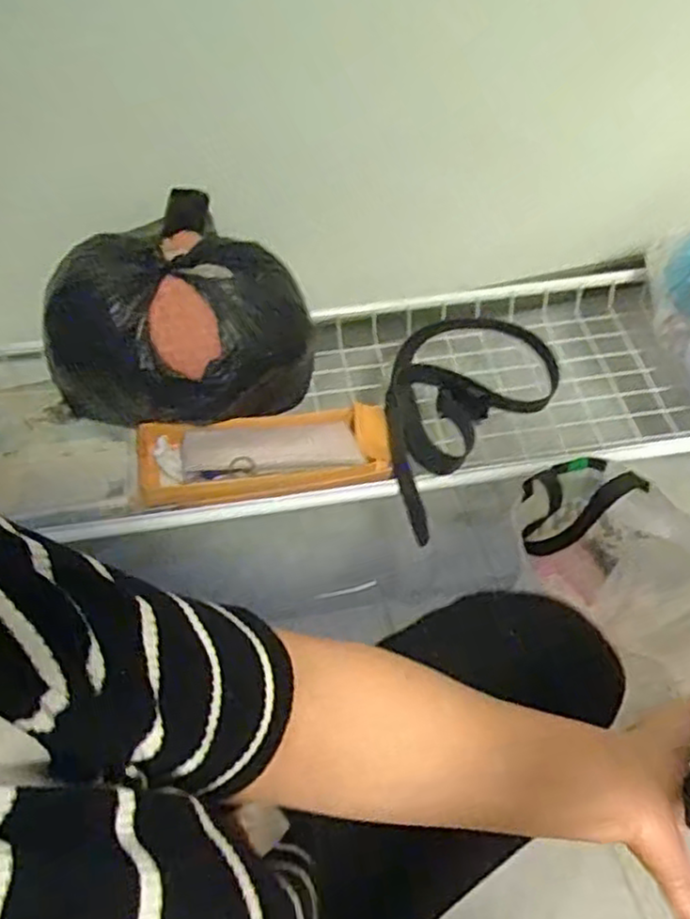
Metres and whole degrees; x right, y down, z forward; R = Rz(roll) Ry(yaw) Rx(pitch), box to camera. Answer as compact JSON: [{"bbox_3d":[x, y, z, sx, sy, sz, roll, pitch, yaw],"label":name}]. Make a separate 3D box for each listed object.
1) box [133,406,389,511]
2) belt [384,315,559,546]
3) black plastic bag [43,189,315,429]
[{"bbox_3d":[-0.092,-0.010,0.817,0.294,0.050,0.113,-9,57,-5],"label":"box"},{"bbox_3d":[0.126,-0.080,0.888,0.202,0.072,0.366,34,64,20],"label":"belt"},{"bbox_3d":[-0.181,-0.137,0.787,0.245,0.187,0.225,-40,65,-22],"label":"black plastic bag"}]

